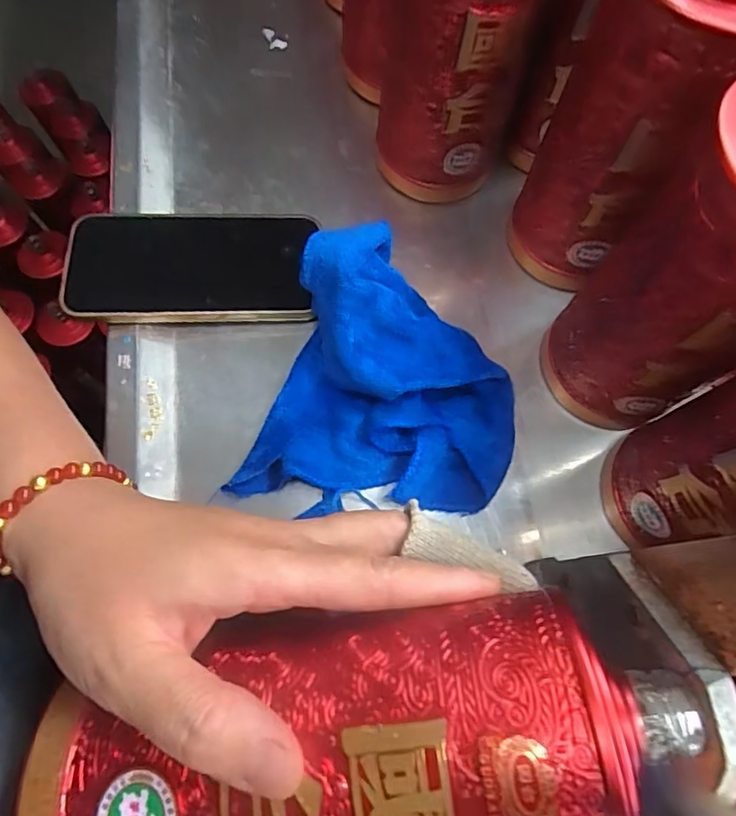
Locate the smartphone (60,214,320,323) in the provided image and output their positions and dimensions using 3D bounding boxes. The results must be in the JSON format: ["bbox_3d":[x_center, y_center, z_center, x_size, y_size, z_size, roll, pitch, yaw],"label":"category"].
[{"bbox_3d":[-0.111,-0.093,0.345,0.146,0.014,0.080,-1,64,-8],"label":"smartphone"}]

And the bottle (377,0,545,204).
[{"bbox_3d":[0.052,-0.221,0.311,0.086,0.181,0.085,6,71,3],"label":"bottle"}]

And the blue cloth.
[{"bbox_3d":[0.017,-0.015,0.296,0.142,0.060,0.143,17,72,7],"label":"blue cloth"}]

